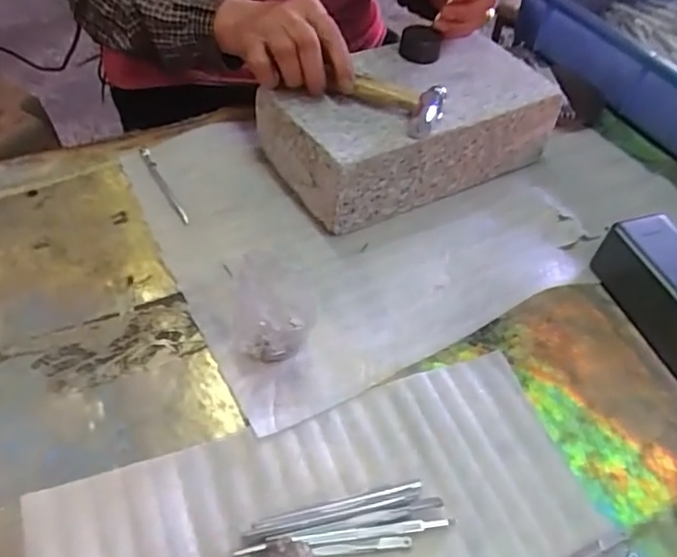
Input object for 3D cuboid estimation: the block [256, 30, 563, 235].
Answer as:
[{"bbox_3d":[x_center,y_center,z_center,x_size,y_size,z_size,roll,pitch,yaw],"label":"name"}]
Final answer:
[{"bbox_3d":[0.063,-0.146,0.533,0.245,0.078,0.139,-23,56,-23],"label":"block"}]

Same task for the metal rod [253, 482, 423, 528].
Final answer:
[{"bbox_3d":[0.001,0.132,0.338,0.101,0.004,0.005,-9,51,-13],"label":"metal rod"}]

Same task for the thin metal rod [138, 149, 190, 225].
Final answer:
[{"bbox_3d":[-0.152,-0.082,0.500,0.008,0.009,0.101,-23,56,-23],"label":"thin metal rod"}]

